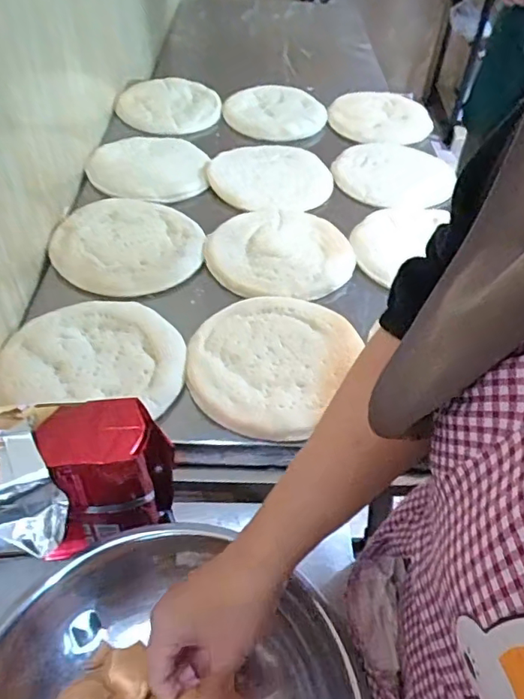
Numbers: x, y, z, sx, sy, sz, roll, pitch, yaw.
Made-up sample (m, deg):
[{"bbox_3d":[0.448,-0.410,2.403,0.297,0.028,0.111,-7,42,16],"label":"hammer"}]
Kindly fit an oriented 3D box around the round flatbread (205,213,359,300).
[{"bbox_3d":[0.026,-0.141,0.740,0.199,0.013,0.195,2,46,-2],"label":"round flatbread"}]

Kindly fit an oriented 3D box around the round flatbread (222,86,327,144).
[{"bbox_3d":[0.033,-0.474,1.060,0.183,0.026,0.173,2,46,-2],"label":"round flatbread"}]

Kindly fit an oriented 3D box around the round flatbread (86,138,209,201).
[{"bbox_3d":[-0.181,-0.308,0.890,0.195,0.023,0.197,2,46,-2],"label":"round flatbread"}]

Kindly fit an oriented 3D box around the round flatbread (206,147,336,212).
[{"bbox_3d":[0.017,-0.290,0.894,0.194,0.019,0.203,2,46,-2],"label":"round flatbread"}]

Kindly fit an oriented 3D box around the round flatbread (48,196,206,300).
[{"bbox_3d":[-0.179,-0.150,0.740,0.194,0.022,0.203,2,46,-2],"label":"round flatbread"}]

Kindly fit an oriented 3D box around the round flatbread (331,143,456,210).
[{"bbox_3d":[0.226,-0.300,0.912,0.194,0.022,0.203,2,46,-2],"label":"round flatbread"}]

